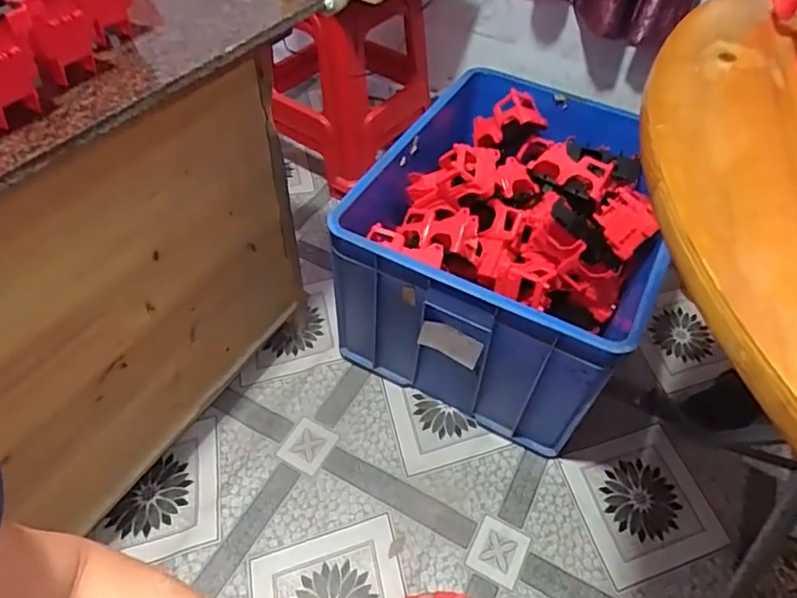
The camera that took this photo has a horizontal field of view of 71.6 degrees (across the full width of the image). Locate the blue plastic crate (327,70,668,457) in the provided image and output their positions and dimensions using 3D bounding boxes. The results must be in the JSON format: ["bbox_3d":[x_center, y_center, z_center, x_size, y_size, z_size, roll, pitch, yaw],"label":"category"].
[{"bbox_3d":[0.193,-0.099,1.069,0.482,0.345,0.601,19,50,13],"label":"blue plastic crate"}]

